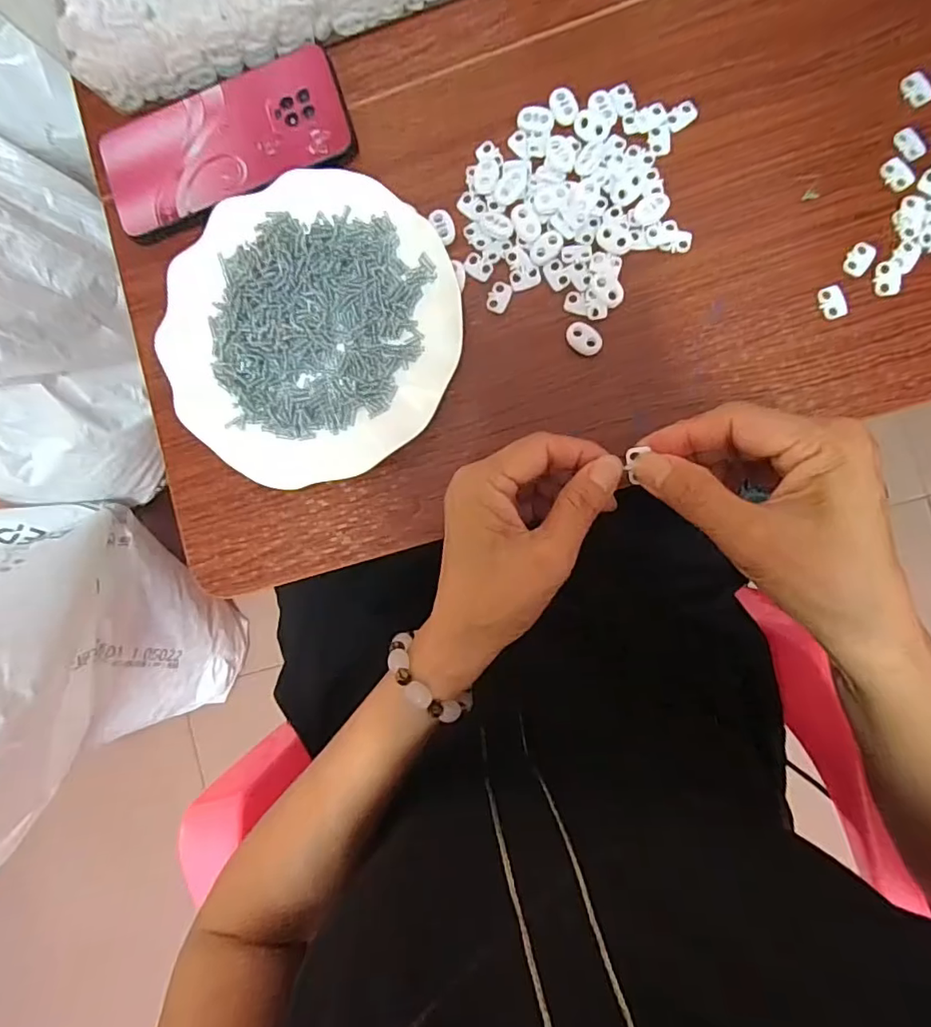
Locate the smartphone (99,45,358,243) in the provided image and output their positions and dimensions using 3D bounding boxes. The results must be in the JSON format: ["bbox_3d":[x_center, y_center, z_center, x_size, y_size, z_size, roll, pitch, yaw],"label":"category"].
[{"bbox_3d":[-0.156,-0.240,0.356,0.161,0.010,0.079,-19,87,6],"label":"smartphone"}]

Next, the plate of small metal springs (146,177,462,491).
[{"bbox_3d":[-0.095,-0.113,0.336,0.180,0.019,0.181,0,89,7],"label":"plate of small metal springs"}]

